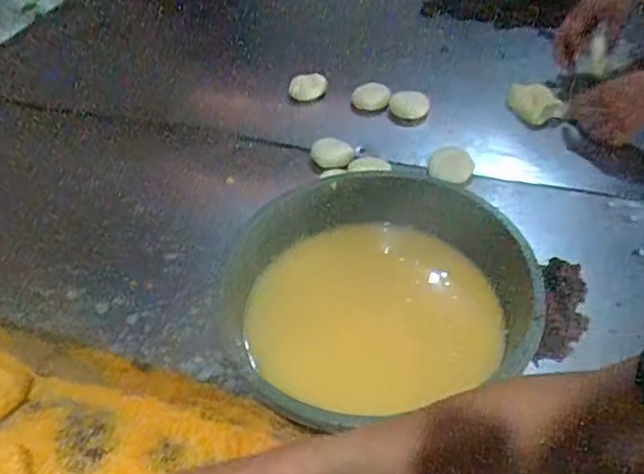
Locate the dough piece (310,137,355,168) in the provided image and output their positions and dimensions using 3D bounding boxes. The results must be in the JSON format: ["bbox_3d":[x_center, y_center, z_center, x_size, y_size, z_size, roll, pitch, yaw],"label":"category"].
[{"bbox_3d":[0.014,-0.120,0.851,0.060,0.033,0.033,12,47,15],"label":"dough piece"}]

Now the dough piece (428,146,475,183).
[{"bbox_3d":[0.181,-0.101,0.840,0.060,0.046,0.025,9,47,11],"label":"dough piece"}]

